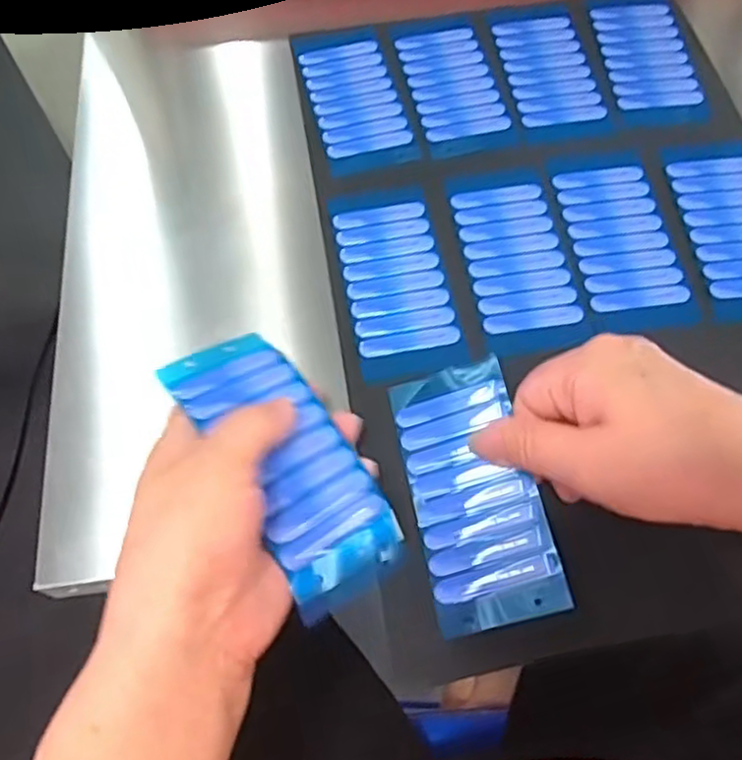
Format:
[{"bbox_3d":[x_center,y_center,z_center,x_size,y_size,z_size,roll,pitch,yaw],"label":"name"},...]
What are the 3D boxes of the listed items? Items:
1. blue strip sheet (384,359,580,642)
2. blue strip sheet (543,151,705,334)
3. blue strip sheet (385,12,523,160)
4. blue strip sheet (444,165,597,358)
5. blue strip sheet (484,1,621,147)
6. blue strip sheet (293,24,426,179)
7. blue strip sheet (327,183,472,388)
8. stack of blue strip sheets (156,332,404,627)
[{"bbox_3d":[0.045,0.047,0.314,0.054,0.006,0.121,-18,59,11],"label":"blue strip sheet"},{"bbox_3d":[0.136,-0.079,0.385,0.058,0.006,0.112,-8,64,-3],"label":"blue strip sheet"},{"bbox_3d":[0.049,-0.190,0.440,0.055,0.006,0.125,-11,63,-4],"label":"blue strip sheet"},{"bbox_3d":[0.078,-0.069,0.379,0.055,0.008,0.115,-10,63,-3],"label":"blue strip sheet"},{"bbox_3d":[0.112,-0.195,0.441,0.055,0.010,0.116,-9,63,-3],"label":"blue strip sheet"},{"bbox_3d":[-0.011,-0.178,0.437,0.055,0.010,0.124,-13,64,-5],"label":"blue strip sheet"},{"bbox_3d":[0.013,-0.054,0.375,0.054,0.010,0.119,-11,63,-4],"label":"blue strip sheet"},{"bbox_3d":[-0.036,0.033,0.296,0.053,0.022,0.123,-29,78,-19],"label":"stack of blue strip sheets"}]

